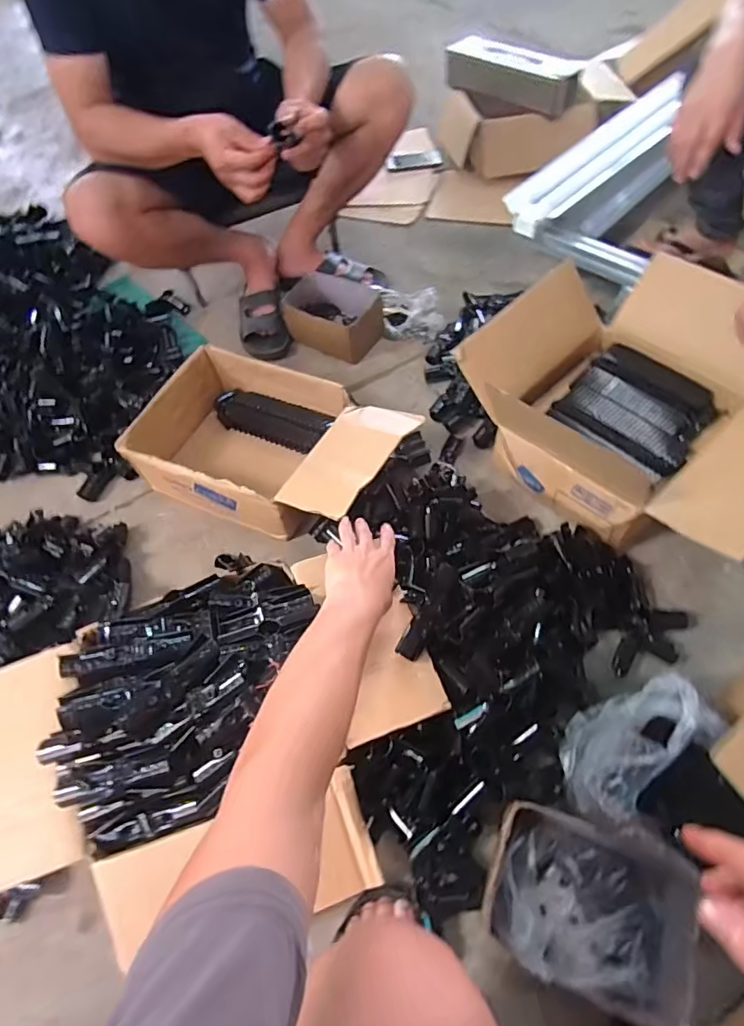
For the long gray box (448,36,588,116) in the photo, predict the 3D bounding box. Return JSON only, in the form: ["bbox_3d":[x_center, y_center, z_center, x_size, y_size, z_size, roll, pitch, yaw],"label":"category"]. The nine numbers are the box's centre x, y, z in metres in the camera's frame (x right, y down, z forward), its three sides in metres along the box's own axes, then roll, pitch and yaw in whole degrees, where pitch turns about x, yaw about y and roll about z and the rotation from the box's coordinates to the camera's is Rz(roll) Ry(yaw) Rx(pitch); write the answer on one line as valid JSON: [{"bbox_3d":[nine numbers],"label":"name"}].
[{"bbox_3d":[0.375,-1.186,1.424,0.392,0.105,0.093,35,68,23],"label":"long gray box"}]

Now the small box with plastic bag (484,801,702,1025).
[{"bbox_3d":[0.237,0.447,0.601,0.208,0.099,0.150,18,62,15],"label":"small box with plastic bag"}]

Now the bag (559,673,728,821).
[{"bbox_3d":[0.324,0.288,0.655,0.201,0.110,0.105,-31,61,-13],"label":"bag"}]

